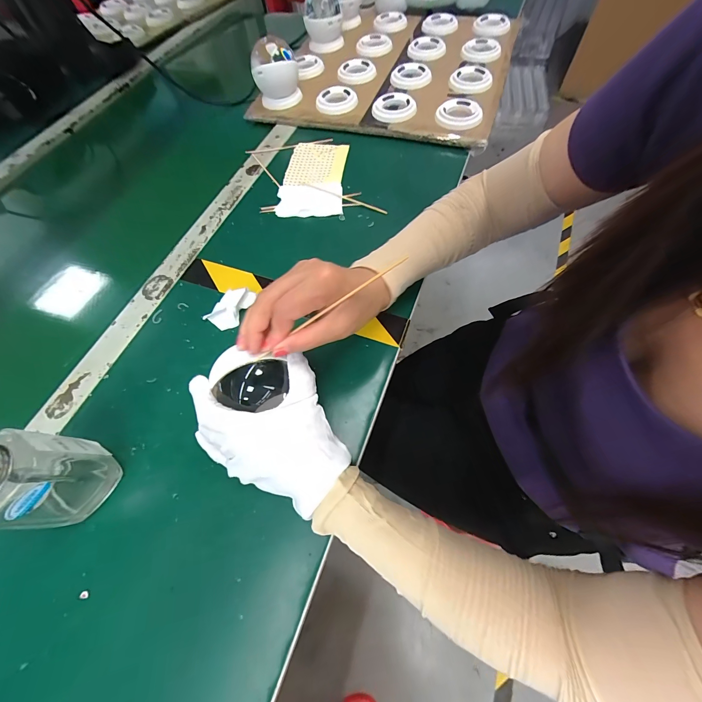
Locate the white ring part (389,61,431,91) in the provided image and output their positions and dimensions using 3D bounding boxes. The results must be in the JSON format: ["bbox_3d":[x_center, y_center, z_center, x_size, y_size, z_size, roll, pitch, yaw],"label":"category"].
[{"bbox_3d":[0.109,-0.508,0.559,0.067,0.014,0.076,-11,64,-2],"label":"white ring part"}]

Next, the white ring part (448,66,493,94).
[{"bbox_3d":[0.213,-0.480,0.539,0.071,0.012,0.090,29,69,16],"label":"white ring part"}]

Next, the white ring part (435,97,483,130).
[{"bbox_3d":[0.172,-0.381,0.490,0.069,0.020,0.070,5,64,6],"label":"white ring part"}]

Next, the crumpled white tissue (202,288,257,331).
[{"bbox_3d":[-0.142,-0.053,0.357,0.036,0.028,0.057,38,72,20],"label":"crumpled white tissue"}]

